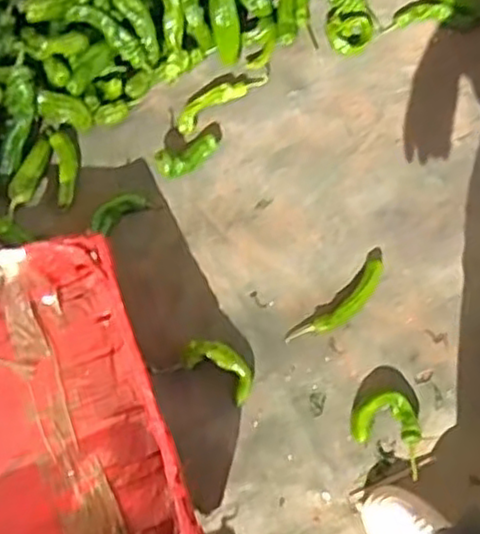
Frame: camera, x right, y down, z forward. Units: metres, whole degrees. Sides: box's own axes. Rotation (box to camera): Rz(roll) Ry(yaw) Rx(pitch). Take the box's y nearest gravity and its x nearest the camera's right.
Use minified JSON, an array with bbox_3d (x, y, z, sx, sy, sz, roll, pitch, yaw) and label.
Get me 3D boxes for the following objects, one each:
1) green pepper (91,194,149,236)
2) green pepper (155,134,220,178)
[{"bbox_3d":[-0.211,-0.096,1.205,0.099,0.032,0.047,-39,78,-9],"label":"green pepper"},{"bbox_3d":[-0.092,-0.194,1.212,0.129,0.044,0.045,-30,75,-32],"label":"green pepper"}]

